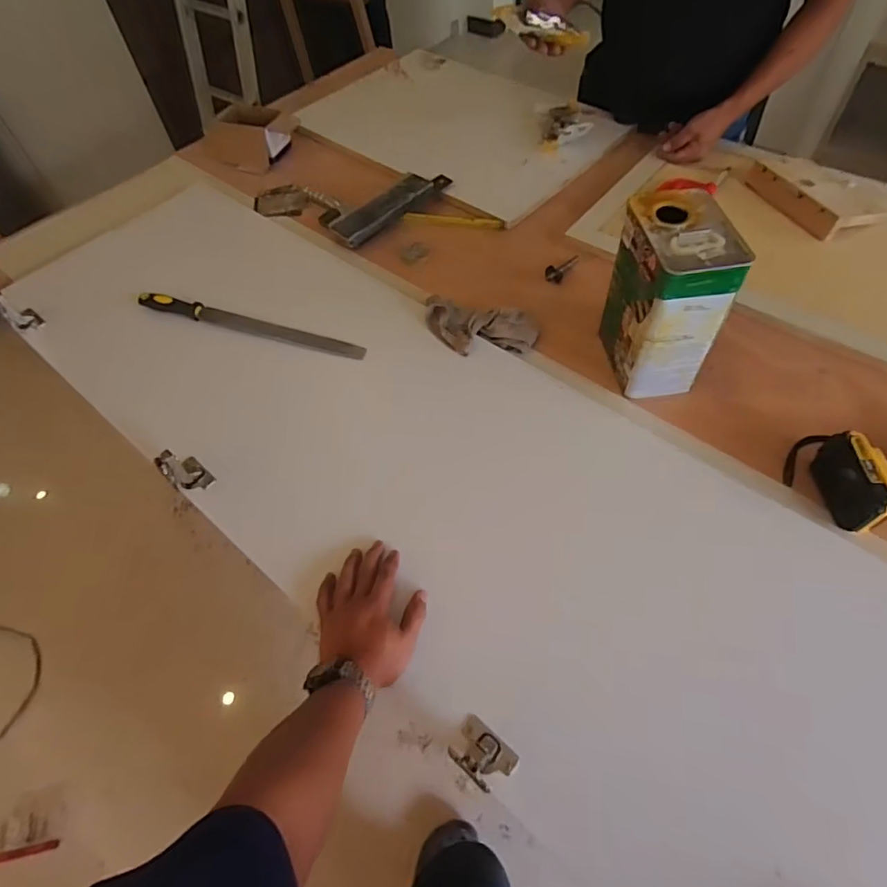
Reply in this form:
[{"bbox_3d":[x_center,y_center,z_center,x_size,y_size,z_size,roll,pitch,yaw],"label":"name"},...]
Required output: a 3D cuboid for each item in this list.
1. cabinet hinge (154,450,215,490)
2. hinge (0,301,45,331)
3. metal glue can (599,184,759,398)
[{"bbox_3d":[-0.347,0.035,0.728,0.027,0.080,0.044,-24,53,25],"label":"cabinet hinge"},{"bbox_3d":[-0.725,-0.218,0.921,0.027,0.080,0.035,-31,51,31],"label":"hinge"},{"bbox_3d":[0.300,-0.201,0.741,0.107,0.209,0.169,-3,57,2],"label":"metal glue can"}]

